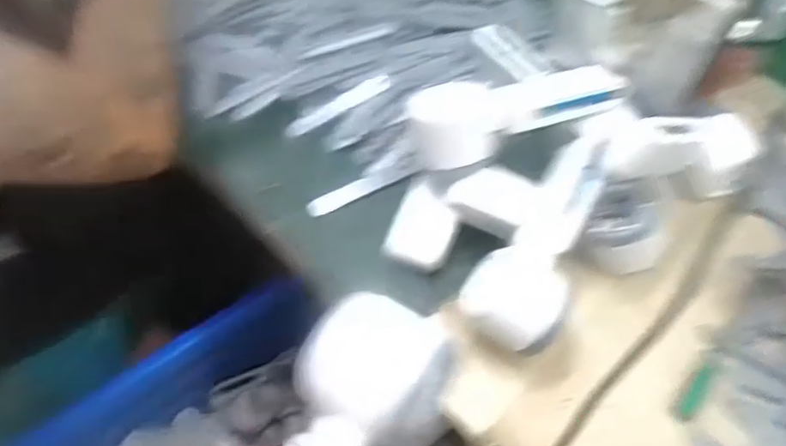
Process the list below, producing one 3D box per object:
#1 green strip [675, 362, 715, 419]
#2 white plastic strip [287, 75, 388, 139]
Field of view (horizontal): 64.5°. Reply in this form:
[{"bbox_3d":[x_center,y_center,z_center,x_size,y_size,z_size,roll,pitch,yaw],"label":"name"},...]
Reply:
[{"bbox_3d":[0.204,0.112,0.420,0.011,0.004,0.046,34,62,21],"label":"green strip"},{"bbox_3d":[-0.048,-0.105,0.553,0.104,0.007,0.020,-31,61,-19],"label":"white plastic strip"}]

